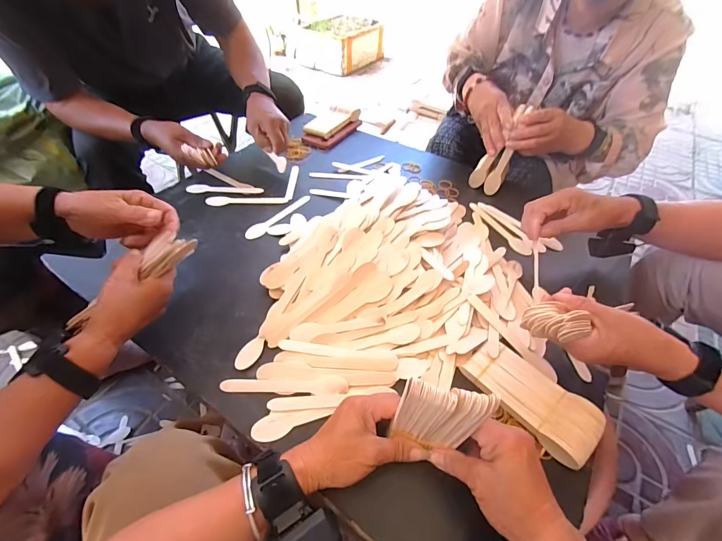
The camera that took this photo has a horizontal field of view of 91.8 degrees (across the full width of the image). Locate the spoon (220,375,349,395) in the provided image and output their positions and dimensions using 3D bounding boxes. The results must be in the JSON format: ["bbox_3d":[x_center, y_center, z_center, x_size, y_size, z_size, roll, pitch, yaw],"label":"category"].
[{"bbox_3d":[-0.093,0.140,0.426,0.151,0.008,0.020,1,49,-3],"label":"spoon"}]

